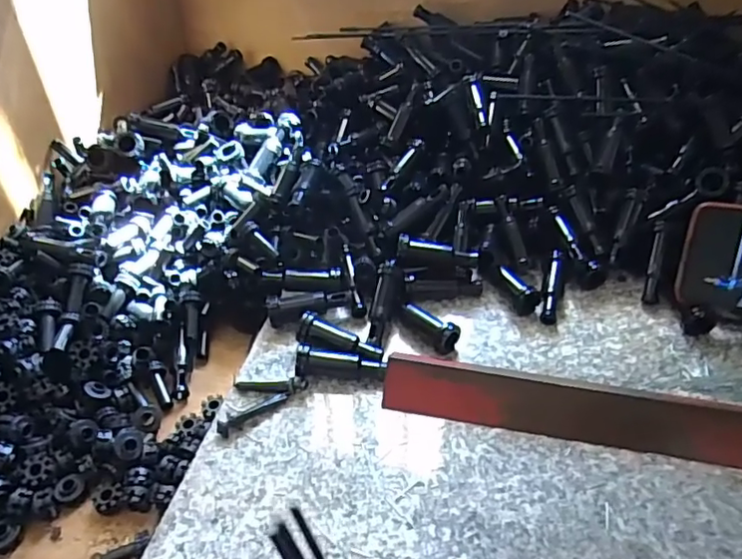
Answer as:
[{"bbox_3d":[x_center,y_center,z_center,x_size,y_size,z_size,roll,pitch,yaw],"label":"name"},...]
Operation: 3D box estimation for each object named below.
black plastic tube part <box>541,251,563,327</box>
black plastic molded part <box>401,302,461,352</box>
[{"bbox_3d":[0.147,0.005,0.462,0.012,0.018,0.067,11,45,12],"label":"black plastic tube part"},{"bbox_3d":[0.042,0.036,0.431,0.051,0.021,0.019,28,51,27],"label":"black plastic molded part"}]

